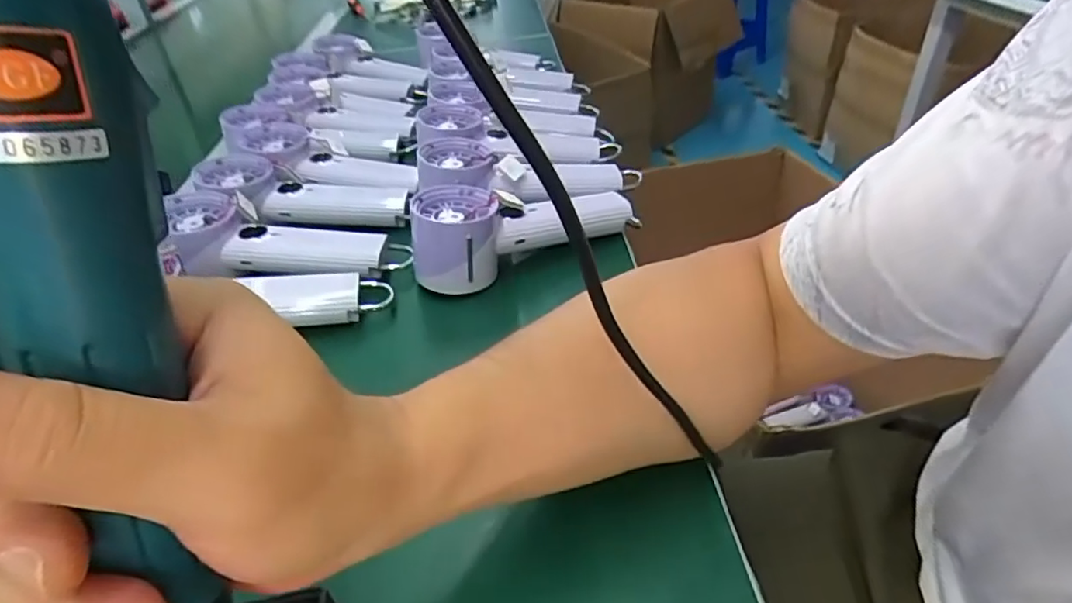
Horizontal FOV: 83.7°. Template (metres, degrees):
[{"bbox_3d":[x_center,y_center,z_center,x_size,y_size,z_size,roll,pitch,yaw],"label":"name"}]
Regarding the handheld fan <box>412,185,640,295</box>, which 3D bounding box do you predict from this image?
[{"bbox_3d":[-0.008,-0.062,0.469,0.184,0.068,0.069,-23,41,-21],"label":"handheld fan"}]

